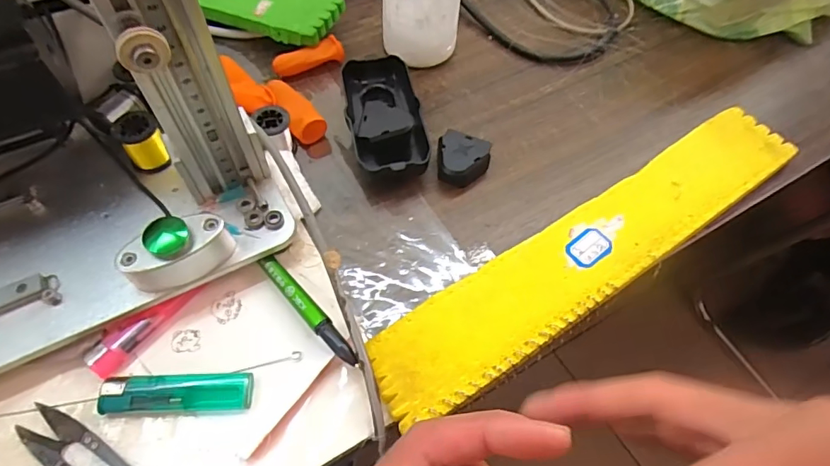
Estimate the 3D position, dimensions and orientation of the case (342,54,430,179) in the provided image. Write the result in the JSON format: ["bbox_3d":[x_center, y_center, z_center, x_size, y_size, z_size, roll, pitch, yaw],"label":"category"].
[{"bbox_3d":[-0.024,-0.090,0.374,0.051,0.028,0.106,-8,60,-6],"label":"case"}]

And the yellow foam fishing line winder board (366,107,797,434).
[{"bbox_3d":[0.123,0.008,0.326,0.336,0.015,0.059,-30,64,-18],"label":"yellow foam fishing line winder board"}]

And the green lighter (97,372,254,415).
[{"bbox_3d":[-0.130,0.087,0.271,0.078,0.012,0.019,-2,59,-3],"label":"green lighter"}]

